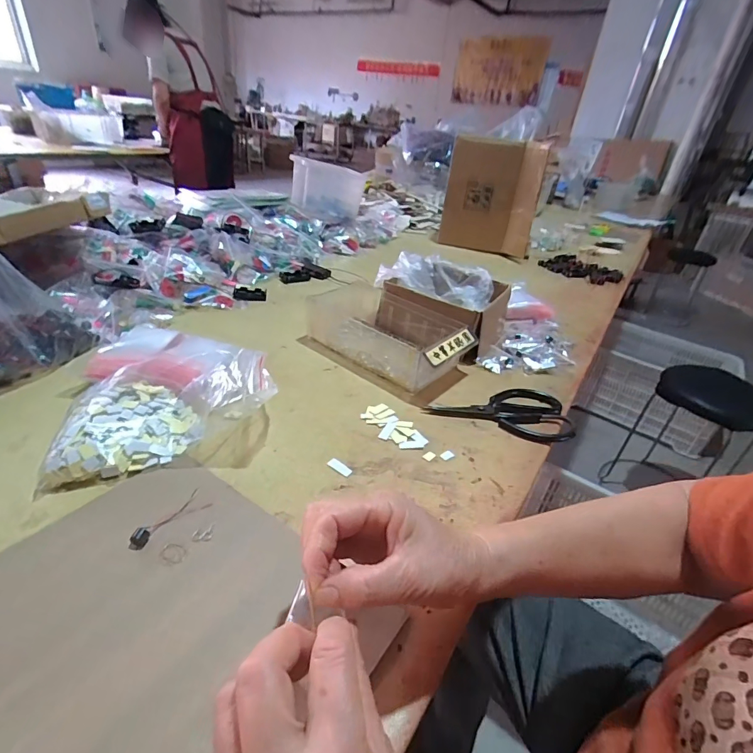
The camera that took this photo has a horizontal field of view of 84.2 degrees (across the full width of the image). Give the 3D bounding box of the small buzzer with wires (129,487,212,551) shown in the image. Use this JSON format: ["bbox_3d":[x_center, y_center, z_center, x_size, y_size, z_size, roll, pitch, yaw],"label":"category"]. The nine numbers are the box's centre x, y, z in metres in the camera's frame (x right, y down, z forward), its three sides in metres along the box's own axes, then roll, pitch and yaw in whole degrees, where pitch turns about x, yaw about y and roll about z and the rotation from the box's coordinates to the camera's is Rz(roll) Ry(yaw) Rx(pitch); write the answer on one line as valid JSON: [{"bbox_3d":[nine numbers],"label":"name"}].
[{"bbox_3d":[-0.176,0.122,0.357,0.022,0.009,0.067,24,37,25],"label":"small buzzer with wires"}]

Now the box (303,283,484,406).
[{"bbox_3d":[0.001,-0.078,0.642,0.287,0.074,0.153,29,39,31],"label":"box"}]

